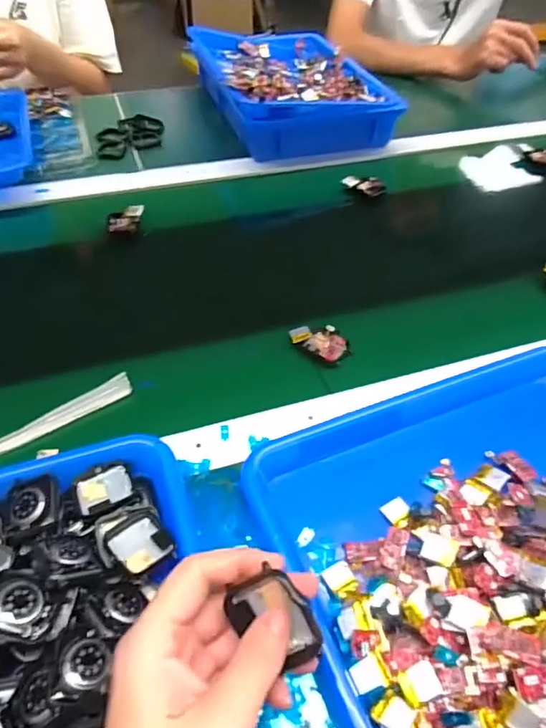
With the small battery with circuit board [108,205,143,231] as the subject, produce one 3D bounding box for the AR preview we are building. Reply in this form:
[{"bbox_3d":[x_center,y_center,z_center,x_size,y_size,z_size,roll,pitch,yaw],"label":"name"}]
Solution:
[{"bbox_3d":[-0.181,-0.179,0.622,0.037,0.011,0.045,7,49,3],"label":"small battery with circuit board"}]

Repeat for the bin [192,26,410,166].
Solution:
[{"bbox_3d":[0.022,-0.452,0.817,0.250,0.082,0.323,-12,51,-14],"label":"bin"}]

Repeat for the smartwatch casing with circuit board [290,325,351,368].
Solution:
[{"bbox_3d":[0.046,-0.022,0.499,0.058,0.015,0.034,25,52,17],"label":"smartwatch casing with circuit board"}]

